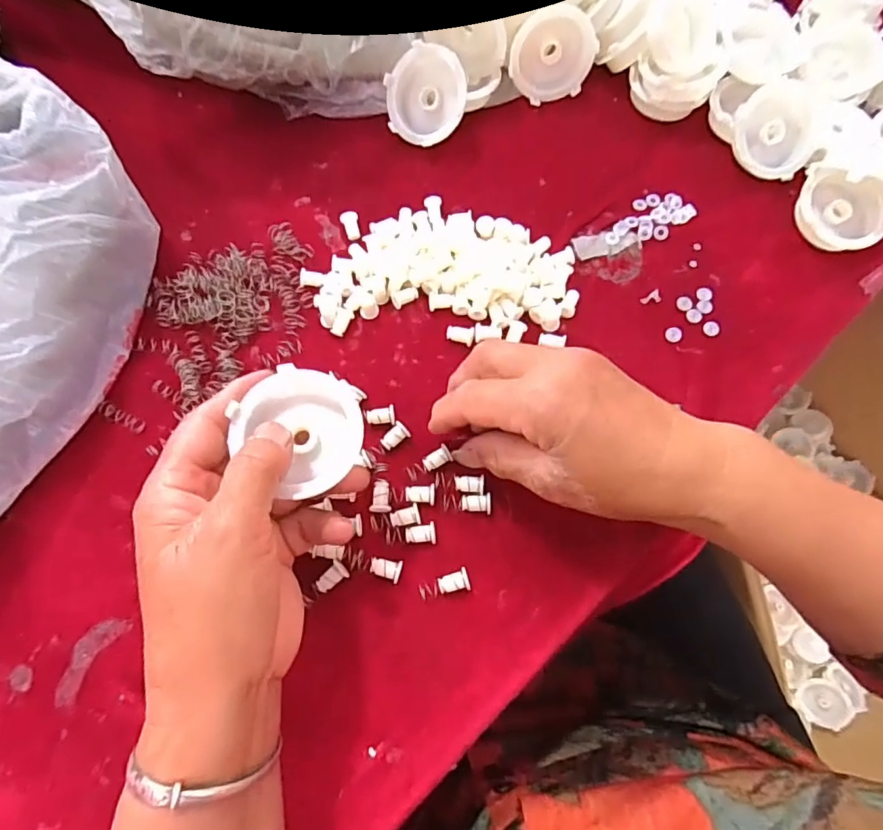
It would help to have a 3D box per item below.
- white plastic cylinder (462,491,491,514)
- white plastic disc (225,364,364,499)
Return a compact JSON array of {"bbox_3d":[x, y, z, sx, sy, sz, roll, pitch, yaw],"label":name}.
[{"bbox_3d":[0.019,0.048,0.286,0.016,0.007,0.011,-3,71,-3],"label":"white plastic cylinder"},{"bbox_3d":[-0.062,0.005,0.240,0.056,0.017,0.051,1,71,-1],"label":"white plastic disc"}]

